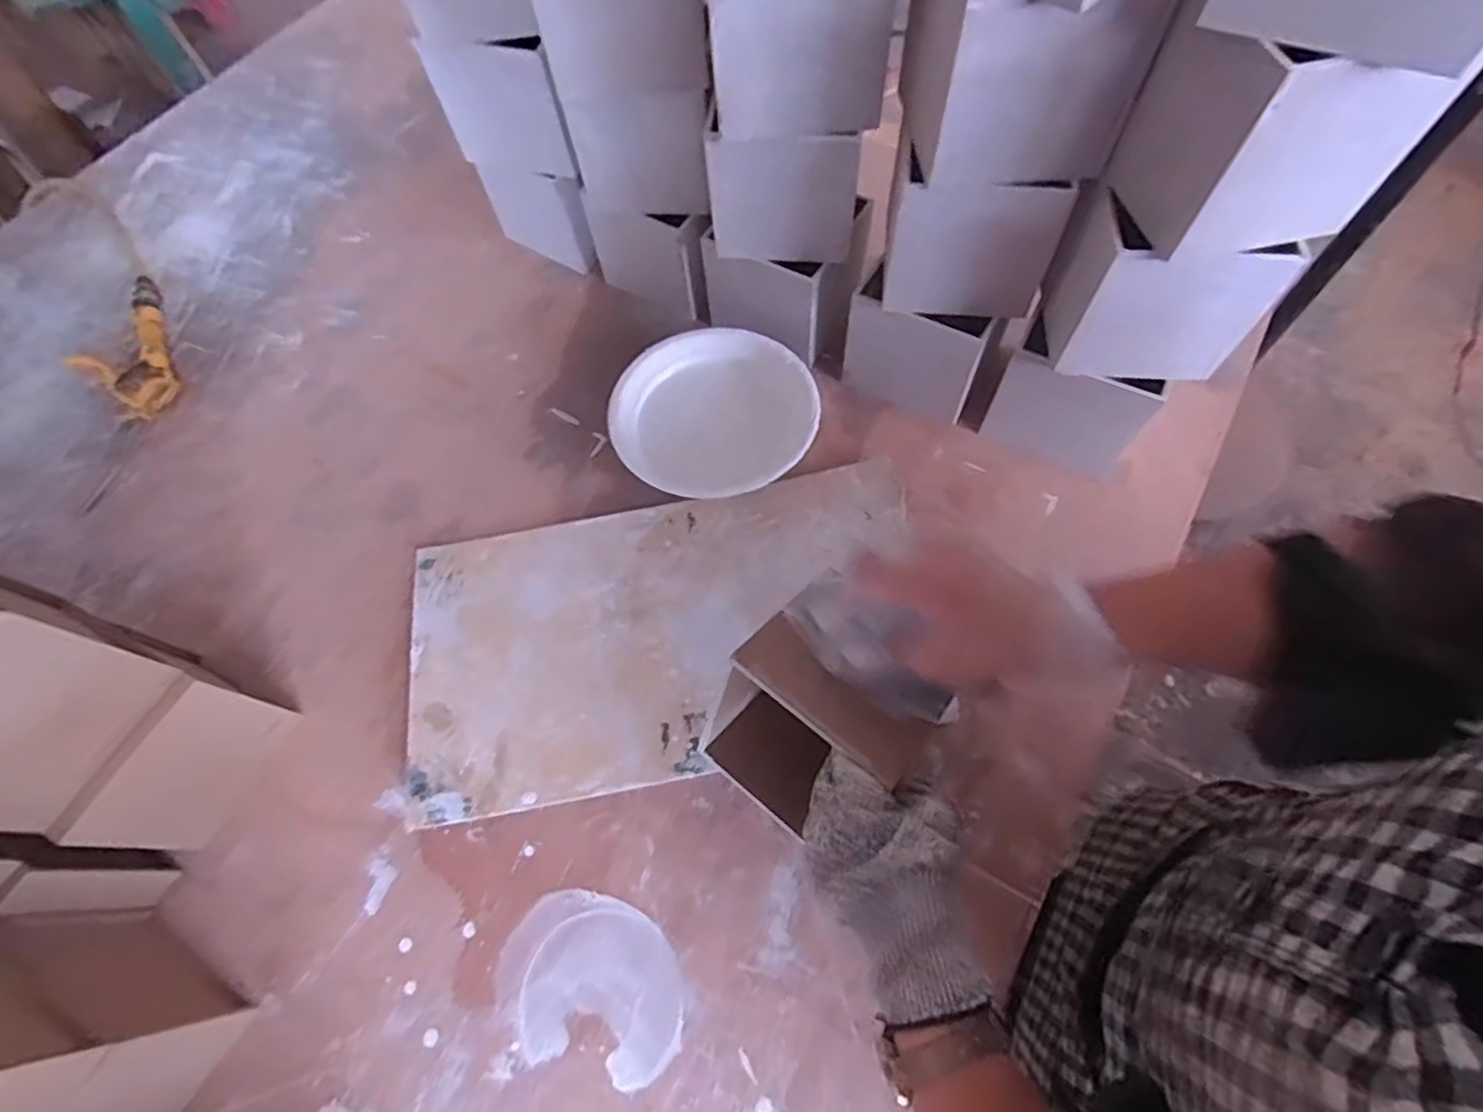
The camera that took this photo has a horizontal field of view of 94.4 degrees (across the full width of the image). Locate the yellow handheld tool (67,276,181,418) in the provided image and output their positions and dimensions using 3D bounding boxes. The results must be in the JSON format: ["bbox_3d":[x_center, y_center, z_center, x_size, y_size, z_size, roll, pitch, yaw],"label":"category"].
[{"bbox_3d":[-0.611,-0.199,0.679,0.089,0.020,0.176,-29,66,-12],"label":"yellow handheld tool"}]

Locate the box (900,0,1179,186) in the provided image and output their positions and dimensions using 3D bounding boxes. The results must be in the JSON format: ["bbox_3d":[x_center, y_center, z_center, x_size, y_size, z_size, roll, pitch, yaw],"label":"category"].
[{"bbox_3d":[0.168,-0.306,0.413,0.121,0.103,0.117,3,64,4],"label":"box"}]

